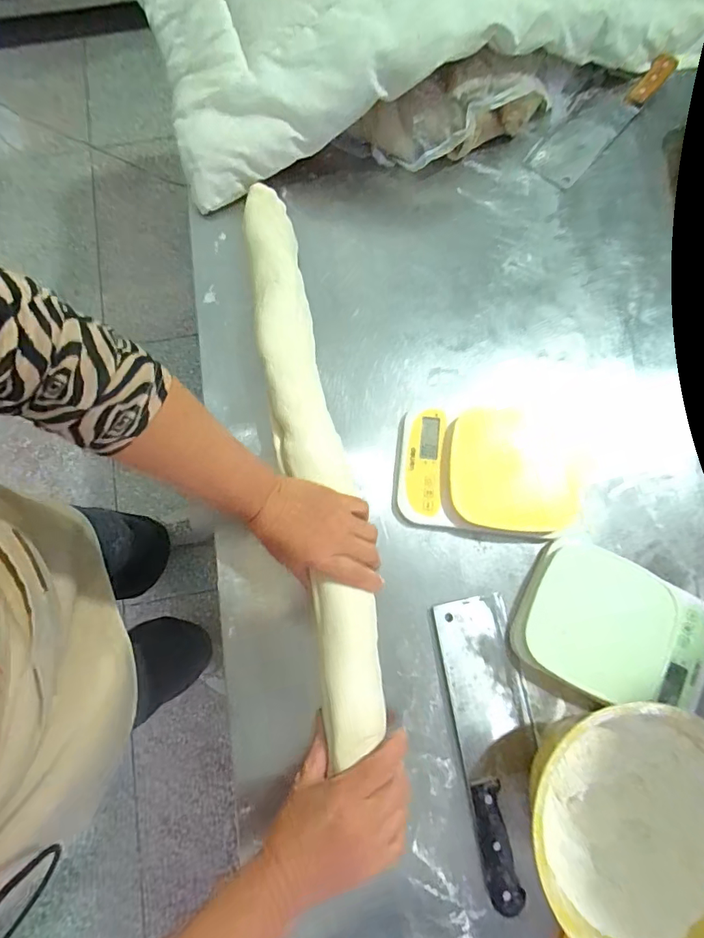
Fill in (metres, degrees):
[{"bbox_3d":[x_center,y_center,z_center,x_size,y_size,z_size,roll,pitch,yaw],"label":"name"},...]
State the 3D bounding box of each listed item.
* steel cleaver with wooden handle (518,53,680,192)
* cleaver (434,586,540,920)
[{"bbox_3d":[0.357,-0.512,0.661,0.075,0.032,0.252,41,81,8],"label":"steel cleaver with wooden handle"},{"bbox_3d":[0.150,0.276,0.469,0.079,0.020,0.274,-9,78,-2],"label":"cleaver"}]

